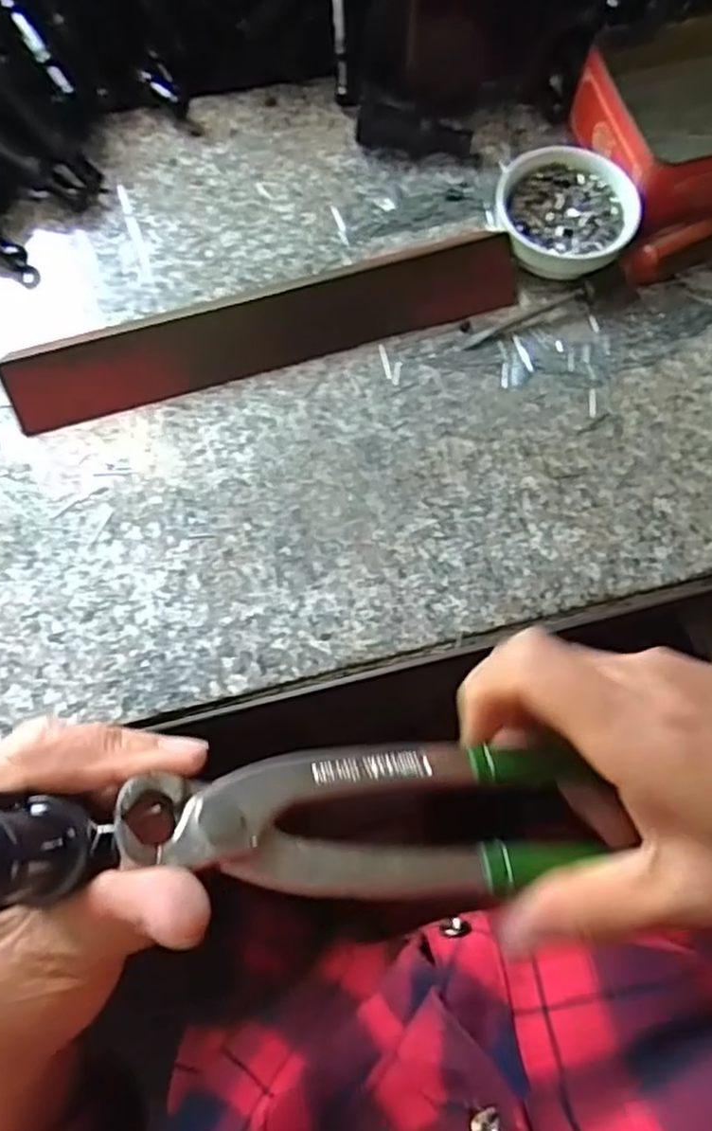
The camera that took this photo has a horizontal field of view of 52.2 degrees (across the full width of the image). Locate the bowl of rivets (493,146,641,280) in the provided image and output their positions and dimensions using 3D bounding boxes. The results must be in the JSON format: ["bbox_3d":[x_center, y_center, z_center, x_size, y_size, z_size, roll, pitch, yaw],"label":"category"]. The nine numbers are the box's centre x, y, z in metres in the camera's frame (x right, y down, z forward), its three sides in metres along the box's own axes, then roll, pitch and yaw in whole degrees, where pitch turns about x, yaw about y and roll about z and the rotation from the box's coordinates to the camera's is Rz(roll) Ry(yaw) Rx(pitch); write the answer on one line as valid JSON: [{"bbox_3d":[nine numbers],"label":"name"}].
[{"bbox_3d":[0.110,-0.186,0.386,0.071,0.027,0.068,0,71,-1],"label":"bowl of rivets"}]

